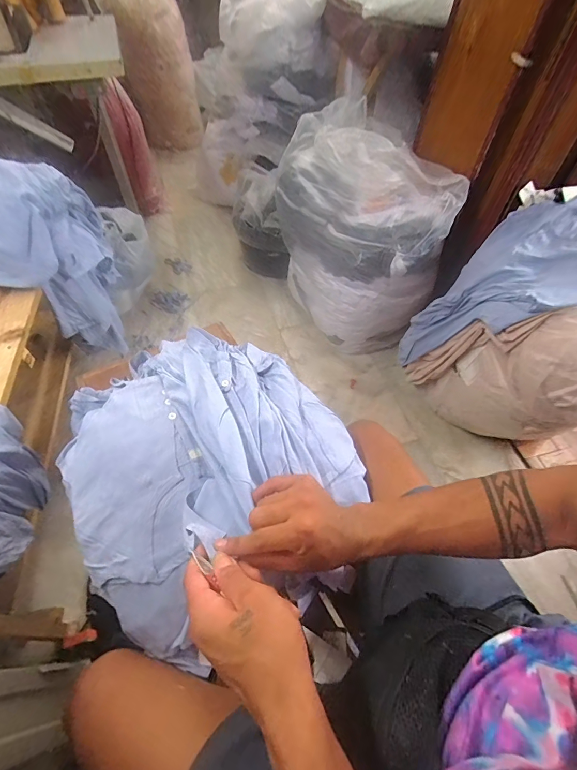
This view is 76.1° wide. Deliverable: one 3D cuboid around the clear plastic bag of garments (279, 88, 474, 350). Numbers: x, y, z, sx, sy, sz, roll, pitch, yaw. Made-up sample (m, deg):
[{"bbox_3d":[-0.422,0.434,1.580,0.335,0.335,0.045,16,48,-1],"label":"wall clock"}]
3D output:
[{"bbox_3d":[0.234,-0.490,1.267,0.335,0.605,0.549,-27,60,-20],"label":"clear plastic bag of garments"}]

